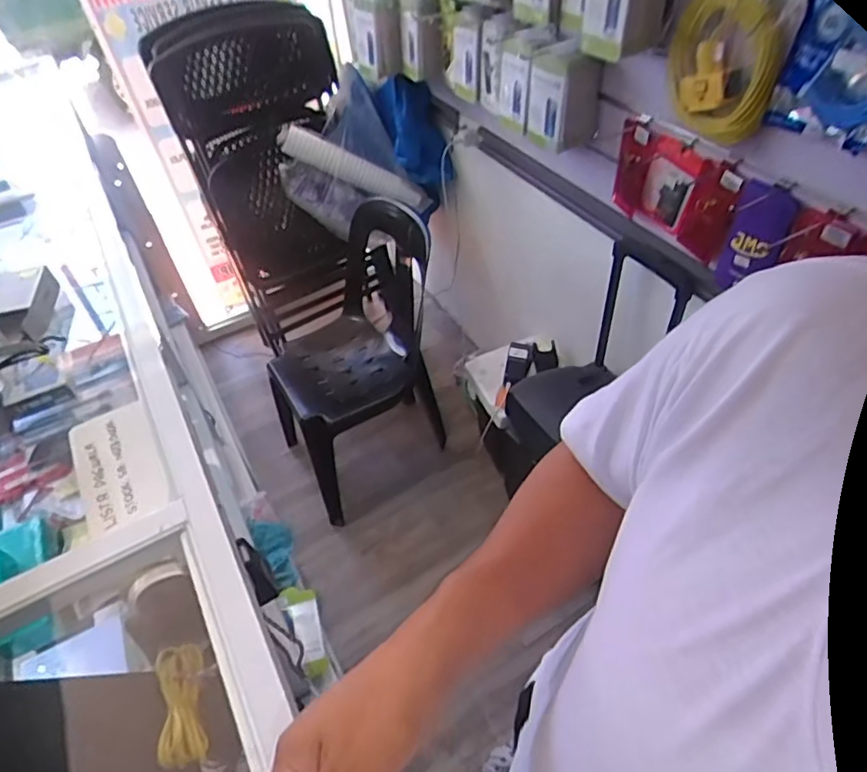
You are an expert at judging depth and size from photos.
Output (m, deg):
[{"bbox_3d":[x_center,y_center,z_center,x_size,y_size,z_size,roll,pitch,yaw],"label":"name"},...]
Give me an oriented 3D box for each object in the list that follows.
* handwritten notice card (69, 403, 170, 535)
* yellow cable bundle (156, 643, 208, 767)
[{"bbox_3d":[-0.327,0.082,0.594,0.076,0.008,0.149,-26,54,-16],"label":"handwritten notice card"},{"bbox_3d":[-0.269,0.337,0.615,0.050,0.018,0.112,-12,67,-5],"label":"yellow cable bundle"}]

